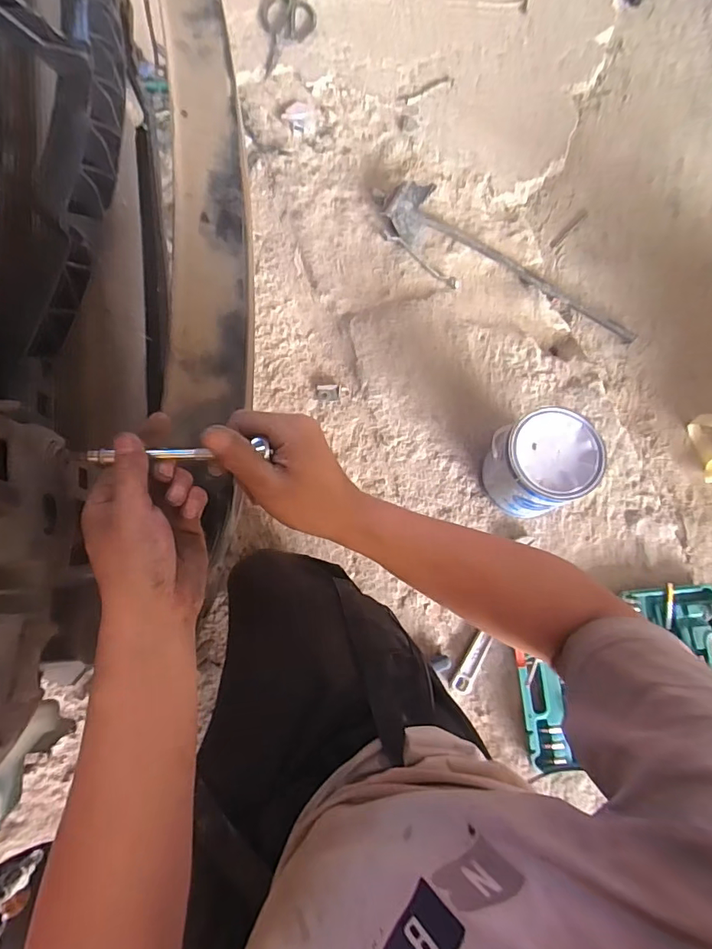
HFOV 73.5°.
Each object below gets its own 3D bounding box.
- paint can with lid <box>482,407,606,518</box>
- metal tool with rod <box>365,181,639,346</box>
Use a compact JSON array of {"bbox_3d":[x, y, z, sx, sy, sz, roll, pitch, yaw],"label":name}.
[{"bbox_3d":[0.311,-0.018,0.824,0.147,0.171,0.150,0,78,-2],"label":"paint can with lid"},{"bbox_3d":[0.288,-0.412,0.986,0.590,0.031,0.147,38,79,5],"label":"metal tool with rod"}]

